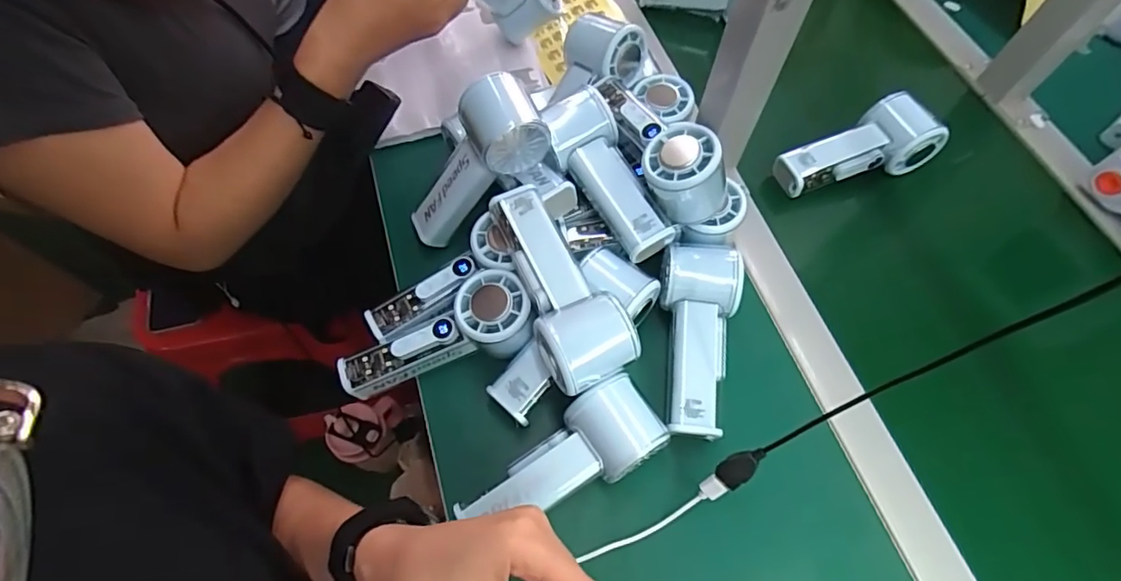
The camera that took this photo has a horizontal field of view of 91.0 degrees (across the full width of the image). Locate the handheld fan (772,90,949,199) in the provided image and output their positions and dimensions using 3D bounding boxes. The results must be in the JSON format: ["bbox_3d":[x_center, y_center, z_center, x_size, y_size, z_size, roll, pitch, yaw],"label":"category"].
[{"bbox_3d":[0.281,-0.132,0.519,0.144,0.046,0.060,-19,64,-11],"label":"handheld fan"}]

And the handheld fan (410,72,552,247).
[{"bbox_3d":[-0.071,-0.096,0.445,0.054,0.147,0.053,2,50,-51],"label":"handheld fan"}]

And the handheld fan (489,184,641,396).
[{"bbox_3d":[-0.004,-0.003,0.399,0.062,0.048,0.146,-24,65,-14],"label":"handheld fan"}]

